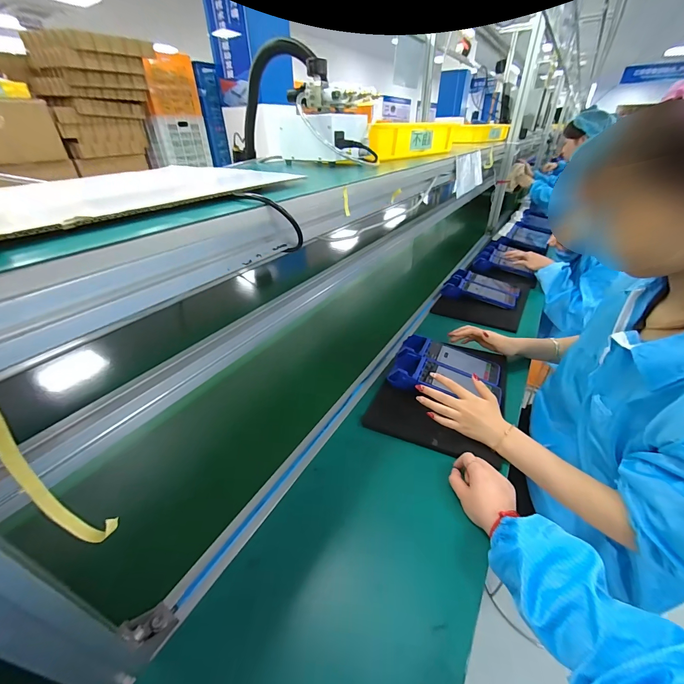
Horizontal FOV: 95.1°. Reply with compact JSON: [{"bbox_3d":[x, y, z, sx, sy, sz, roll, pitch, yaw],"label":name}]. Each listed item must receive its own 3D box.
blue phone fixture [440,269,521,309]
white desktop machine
[{"bbox_3d":[0.467,-0.180,1.052,0.241,0.044,0.178,13,38,17],"label":"blue phone fixture"},{"bbox_3d":[-0.110,-0.535,0.723,0.439,0.204,0.148,30,46,35],"label":"white desktop machine"}]

